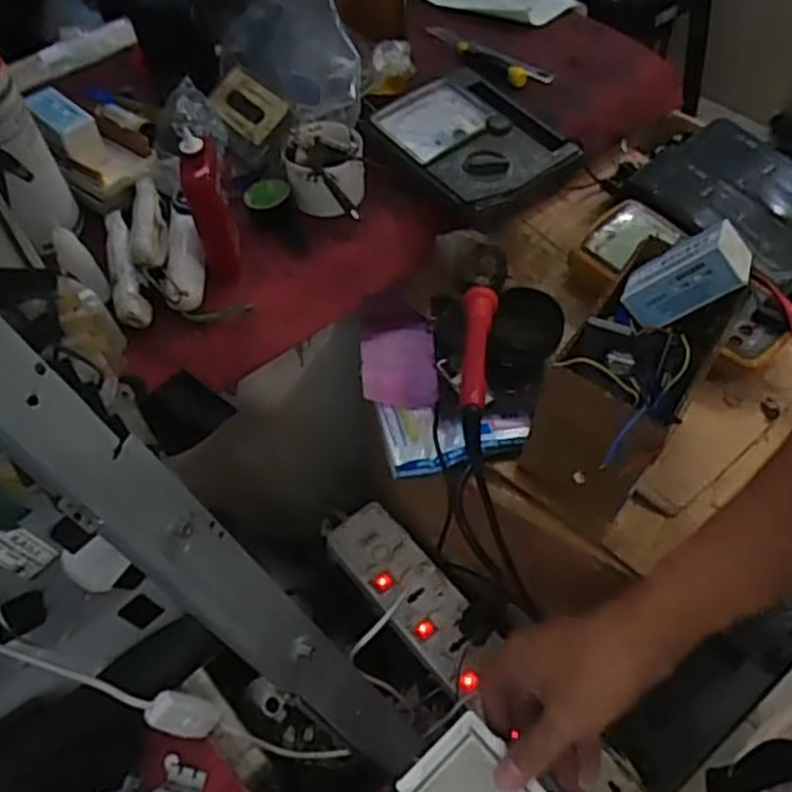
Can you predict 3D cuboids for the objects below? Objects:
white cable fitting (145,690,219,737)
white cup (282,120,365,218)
[{"bbox_3d":[-0.134,0.203,0.479,0.014,0.055,0.022,-23,50,27],"label":"white cable fitting"},{"bbox_3d":[-0.058,-0.188,0.624,0.062,0.053,0.079,-3,55,1],"label":"white cup"}]

